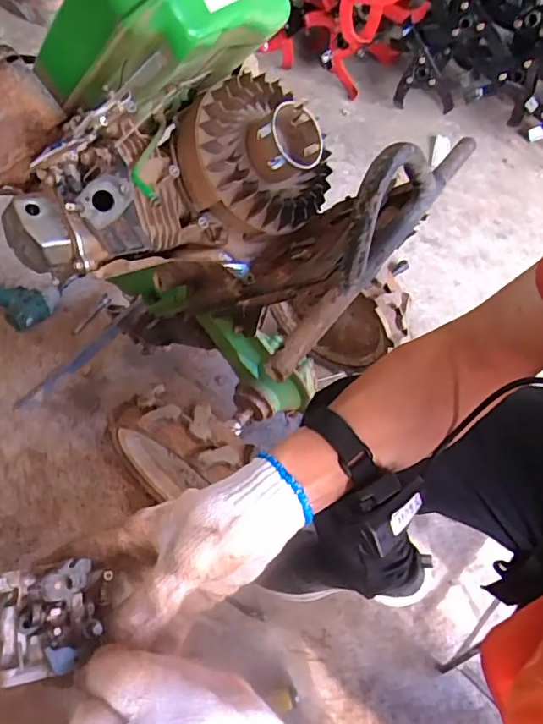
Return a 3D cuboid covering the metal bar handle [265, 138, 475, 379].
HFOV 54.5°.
[{"bbox_3d":[0.112,-0.145,0.491,0.029,0.094,0.393,30,58,18],"label":"metal bar handle"}]

